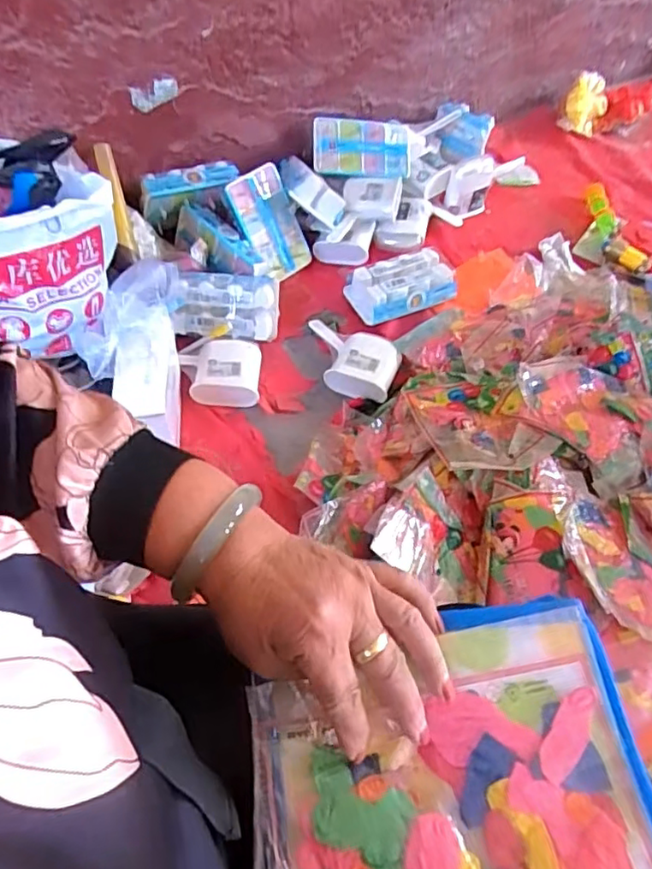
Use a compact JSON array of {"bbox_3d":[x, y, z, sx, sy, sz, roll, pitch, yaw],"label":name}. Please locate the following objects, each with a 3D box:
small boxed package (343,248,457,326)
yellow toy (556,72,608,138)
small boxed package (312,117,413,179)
[{"bbox_3d":[0.135,-0.269,1.070,0.186,0.060,0.105,-15,59,-13],"label":"small boxed package"},{"bbox_3d":[0.601,-0.757,1.379,0.108,0.125,0.032,11,25,-20],"label":"yellow toy"},{"bbox_3d":[0.071,-0.543,1.142,0.192,0.031,0.112,-4,87,-10],"label":"small boxed package"}]

